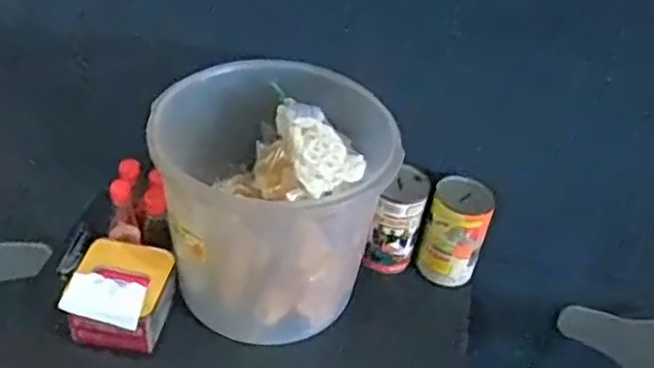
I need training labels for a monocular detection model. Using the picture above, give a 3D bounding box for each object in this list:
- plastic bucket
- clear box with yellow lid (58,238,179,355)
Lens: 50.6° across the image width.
[{"bbox_3d":[-0.072,0.021,0.902,0.279,0.262,0.266,4,39,-4],"label":"plastic bucket"},{"bbox_3d":[-0.251,0.139,0.858,0.108,0.076,0.118,10,39,4],"label":"clear box with yellow lid"}]

